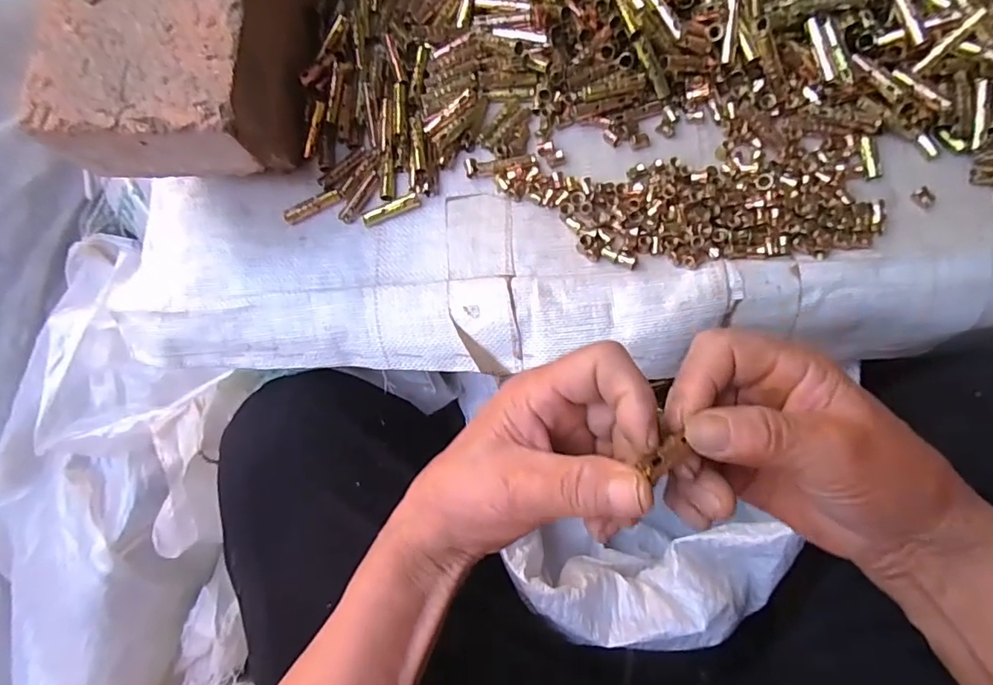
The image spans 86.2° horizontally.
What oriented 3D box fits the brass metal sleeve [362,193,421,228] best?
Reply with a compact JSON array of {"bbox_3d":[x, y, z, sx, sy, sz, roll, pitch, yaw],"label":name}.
[{"bbox_3d":[-0.070,-0.087,0.349,0.039,0.009,0.007,-23,81,0],"label":"brass metal sleeve"}]

